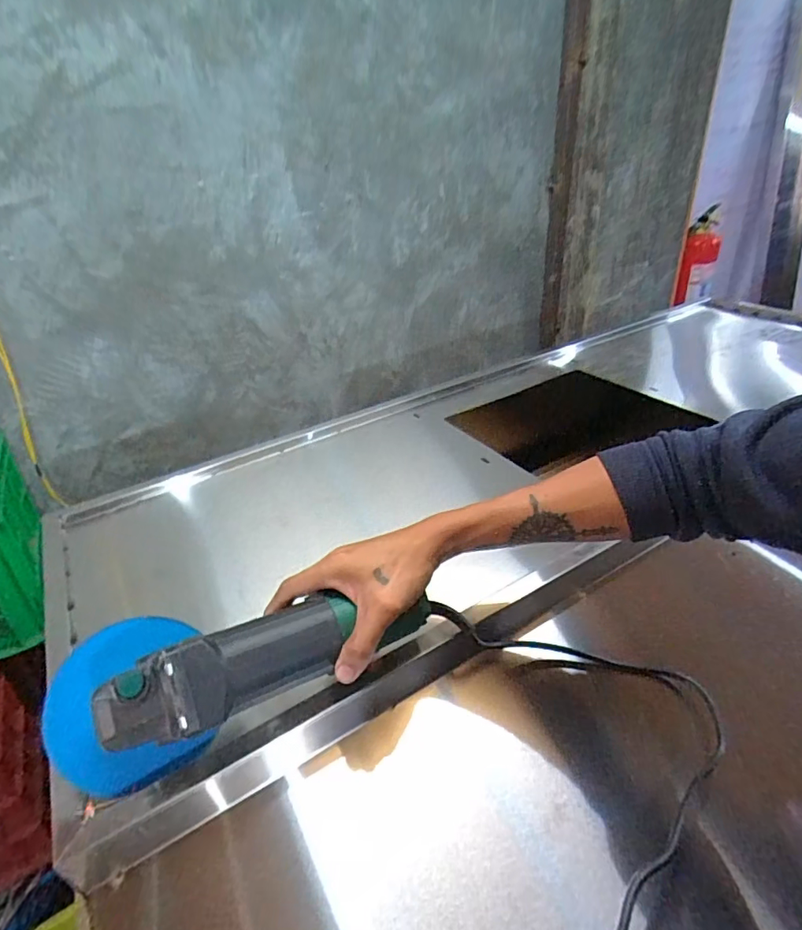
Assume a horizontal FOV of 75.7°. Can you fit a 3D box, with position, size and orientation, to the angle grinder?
[{"bbox_3d":[-0.121,0.158,0.407,0.295,0.093,0.114,-15,33,-11],"label":"angle grinder"}]

